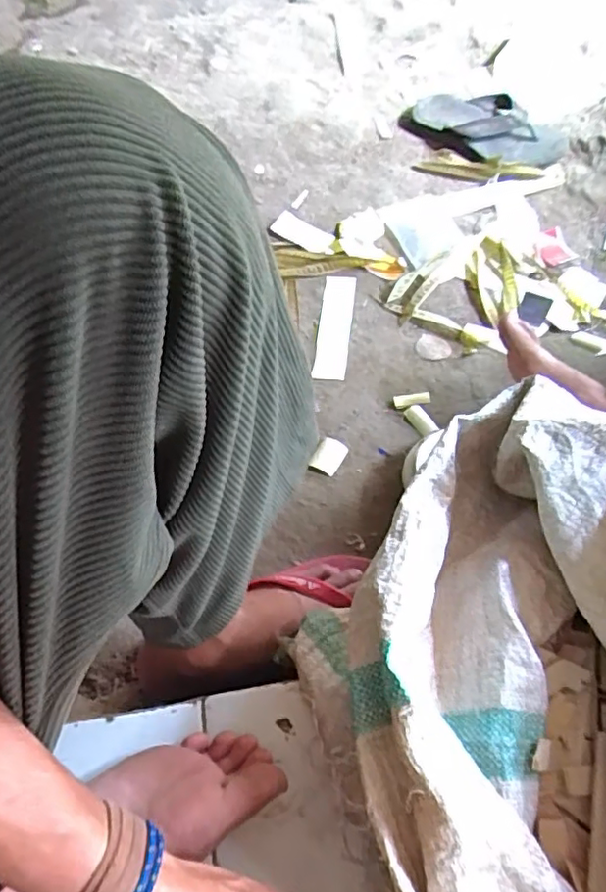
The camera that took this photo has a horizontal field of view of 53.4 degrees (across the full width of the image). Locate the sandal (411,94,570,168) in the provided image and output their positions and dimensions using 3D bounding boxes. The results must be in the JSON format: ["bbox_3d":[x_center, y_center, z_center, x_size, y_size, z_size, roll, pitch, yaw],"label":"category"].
[{"bbox_3d":[0.305,-0.529,1.001,0.261,0.051,0.119,22,65,13],"label":"sandal"}]

